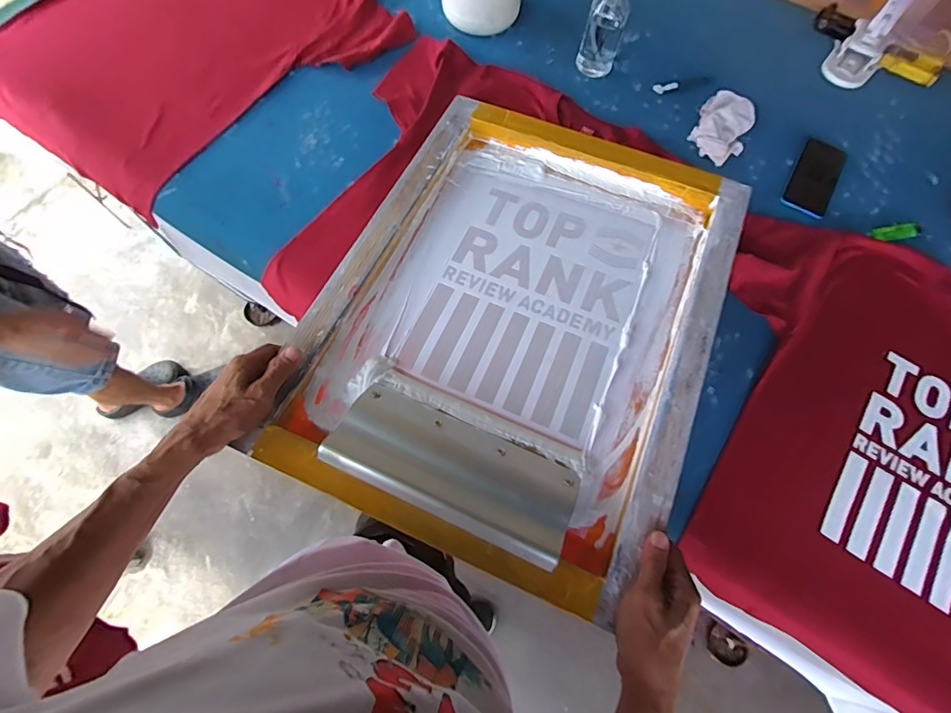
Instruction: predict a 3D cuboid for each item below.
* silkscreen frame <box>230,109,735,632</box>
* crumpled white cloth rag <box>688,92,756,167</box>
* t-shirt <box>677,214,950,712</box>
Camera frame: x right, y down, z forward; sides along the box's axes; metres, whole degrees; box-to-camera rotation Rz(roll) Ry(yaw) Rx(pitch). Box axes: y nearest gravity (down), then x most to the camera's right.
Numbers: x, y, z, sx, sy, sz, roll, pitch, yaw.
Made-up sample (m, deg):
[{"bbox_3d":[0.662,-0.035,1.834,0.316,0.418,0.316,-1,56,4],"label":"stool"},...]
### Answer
[{"bbox_3d":[0.058,-0.069,0.583,0.452,0.053,0.601,22,65,9],"label":"silkscreen frame"},{"bbox_3d":[0.451,-0.419,0.833,0.092,0.035,0.154,28,72,8],"label":"crumpled white cloth rag"},{"bbox_3d":[0.650,0.159,0.651,0.712,0.055,0.616,32,76,11],"label":"t-shirt"}]

